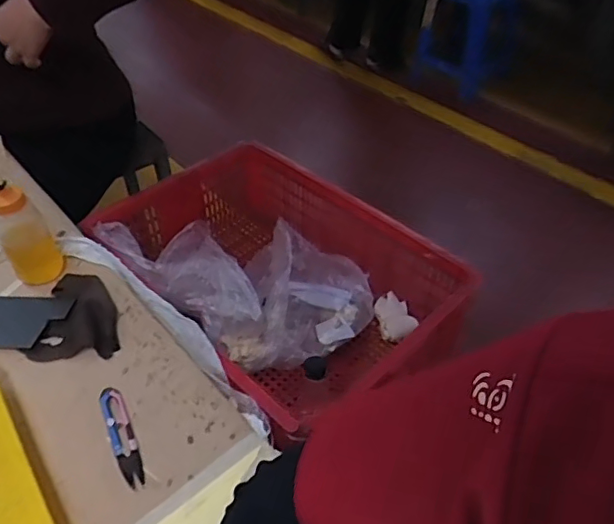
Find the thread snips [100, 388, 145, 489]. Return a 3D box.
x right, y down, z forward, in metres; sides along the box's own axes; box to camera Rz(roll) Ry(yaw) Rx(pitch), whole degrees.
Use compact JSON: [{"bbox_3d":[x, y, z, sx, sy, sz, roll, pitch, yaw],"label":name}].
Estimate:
[{"bbox_3d":[-0.166,0.153,0.509,0.020,0.009,0.098,-20,48,-20],"label":"thread snips"}]

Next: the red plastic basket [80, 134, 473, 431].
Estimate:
[{"bbox_3d":[-0.068,0.036,1.084,0.440,0.202,0.632,-35,54,-31],"label":"red plastic basket"}]

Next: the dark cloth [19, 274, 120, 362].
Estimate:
[{"bbox_3d":[-0.237,0.052,0.600,0.091,0.027,0.108,4,44,4],"label":"dark cloth"}]

